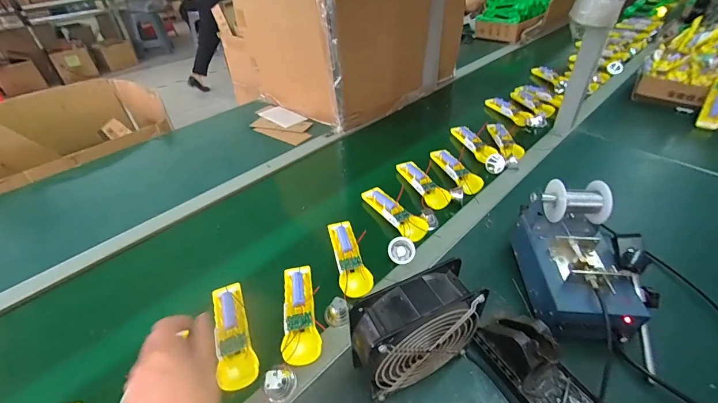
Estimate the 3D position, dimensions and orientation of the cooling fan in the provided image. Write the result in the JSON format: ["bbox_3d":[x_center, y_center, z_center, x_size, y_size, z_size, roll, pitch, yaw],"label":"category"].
[{"bbox_3d":[0.066,0.161,0.415,0.150,0.147,0.064,-19,42,-20],"label":"cooling fan"}]

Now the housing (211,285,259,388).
[{"bbox_3d":[-0.184,0.186,0.500,0.049,0.025,0.168,-16,41,-16],"label":"housing"}]

